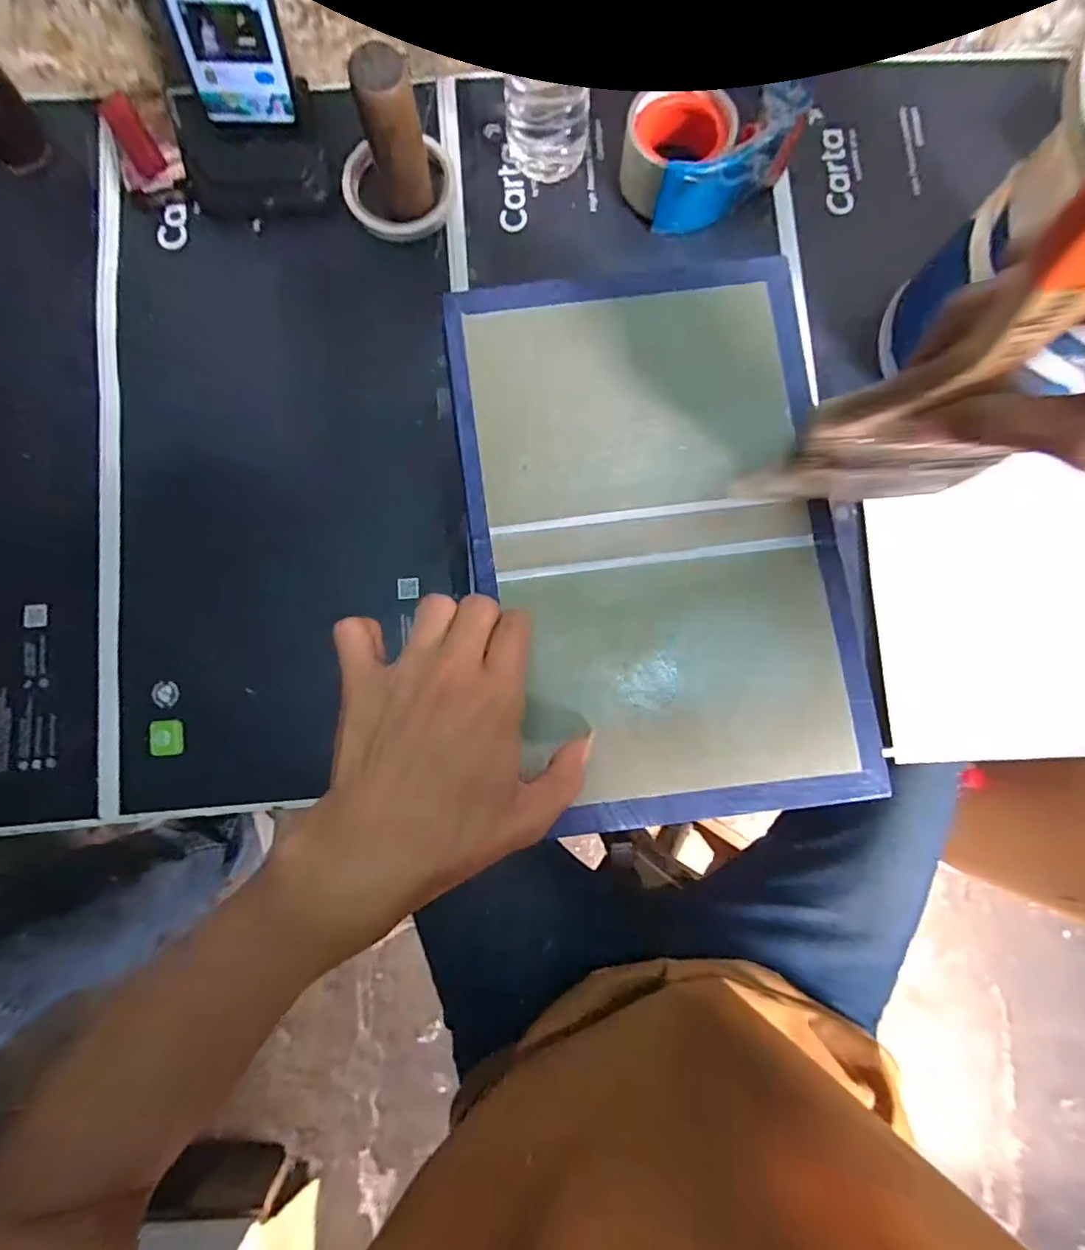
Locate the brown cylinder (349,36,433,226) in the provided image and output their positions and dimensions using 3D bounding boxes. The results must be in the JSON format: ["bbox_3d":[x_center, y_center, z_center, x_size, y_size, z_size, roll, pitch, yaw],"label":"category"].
[{"bbox_3d":[-0.112,-0.370,0.425,0.041,0.108,0.045,0,83,-2],"label":"brown cylinder"}]

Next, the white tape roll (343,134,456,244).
[{"bbox_3d":[-0.123,-0.377,0.476,0.093,0.011,0.086,0,83,-2],"label":"white tape roll"}]

